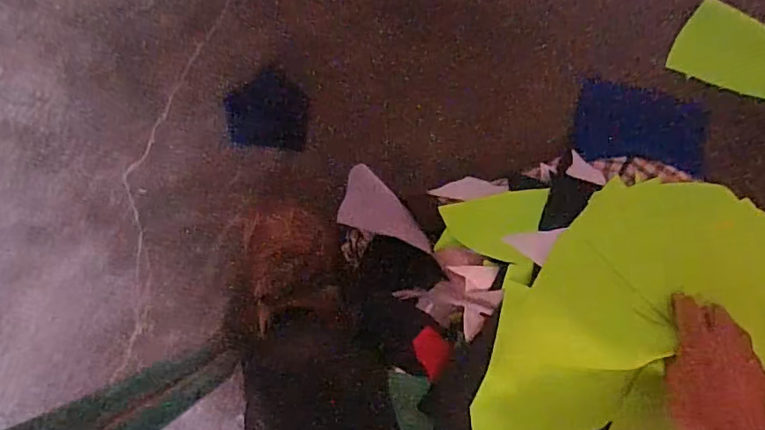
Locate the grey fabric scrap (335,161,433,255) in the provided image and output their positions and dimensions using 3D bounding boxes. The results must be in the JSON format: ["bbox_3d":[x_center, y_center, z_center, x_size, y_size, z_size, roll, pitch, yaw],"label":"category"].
[{"bbox_3d":[0.000,0.003,0.525,0.106,0.010,0.053,40,81,20],"label":"grey fabric scrap"}]

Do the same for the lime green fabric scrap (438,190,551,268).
[{"bbox_3d":[0.109,0.013,0.505,0.098,0.015,0.064,-9,81,-3],"label":"lime green fabric scrap"}]

